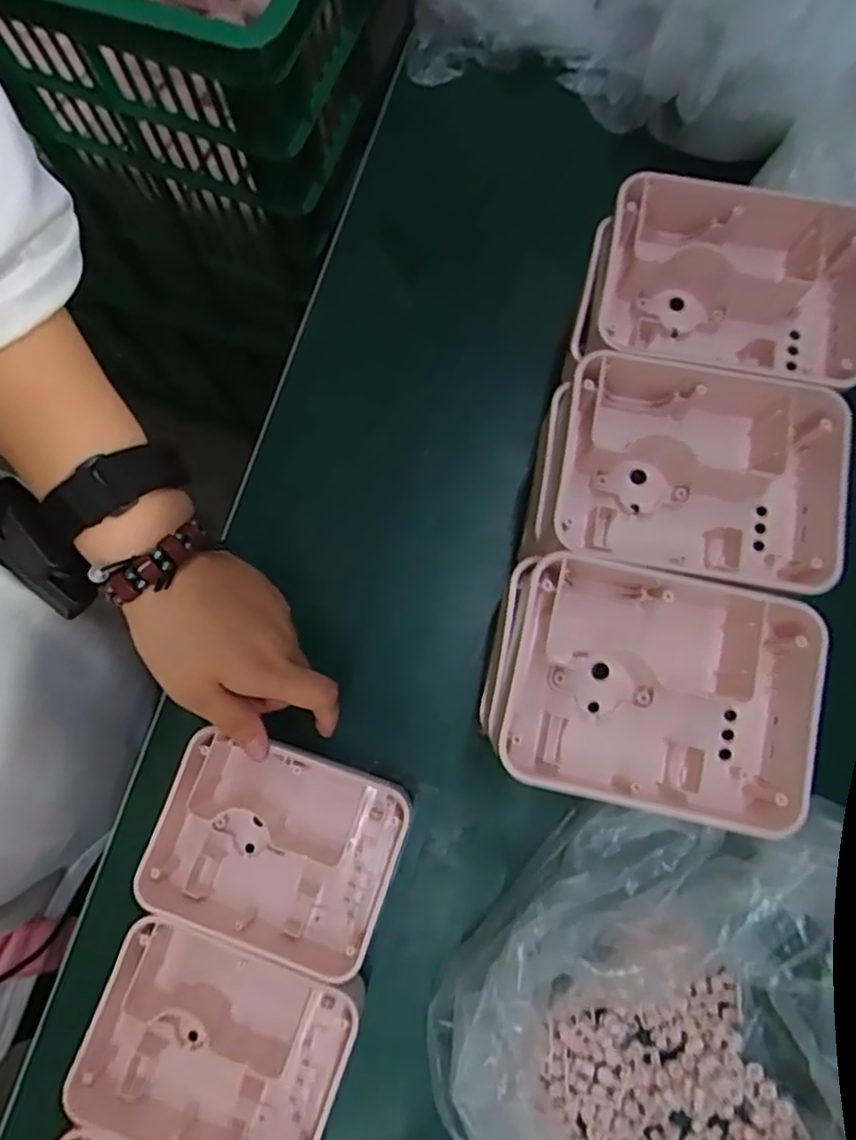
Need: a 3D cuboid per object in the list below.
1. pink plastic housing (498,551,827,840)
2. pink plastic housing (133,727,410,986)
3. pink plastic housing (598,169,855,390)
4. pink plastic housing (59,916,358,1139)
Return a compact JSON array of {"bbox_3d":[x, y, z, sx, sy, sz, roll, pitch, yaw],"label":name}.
[{"bbox_3d":[0.103,0.053,0.298,0.128,0.040,0.102,12,77,4],"label":"pink plastic housing"},{"bbox_3d":[-0.083,0.154,0.373,0.127,0.041,0.099,18,78,6],"label":"pink plastic housing"},{"bbox_3d":[0.157,-0.138,0.344,0.135,0.049,0.095,11,77,4],"label":"pink plastic housing"},{"bbox_3d":[-0.109,0.250,0.352,0.130,0.036,0.105,20,78,6],"label":"pink plastic housing"}]

